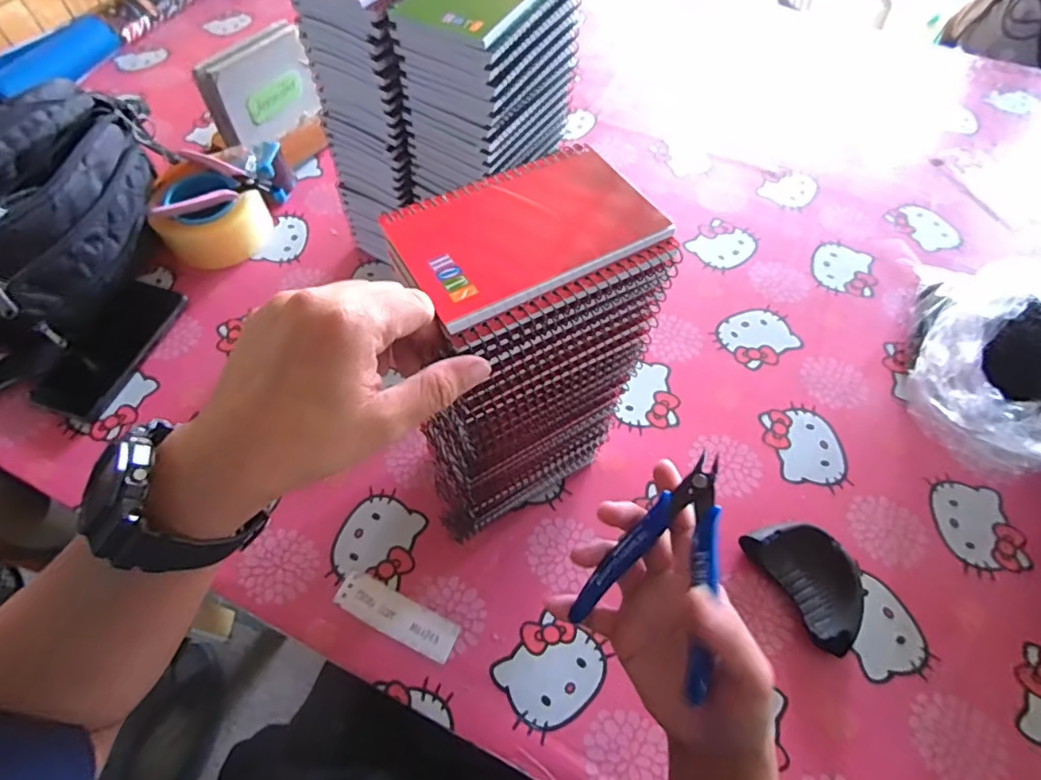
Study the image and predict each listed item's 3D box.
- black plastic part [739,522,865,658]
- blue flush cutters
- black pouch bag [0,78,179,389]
[{"bbox_3d":[0.246,0.159,0.450,0.063,0.029,0.104,-23,63,-14],"label":"black plastic part"},{"bbox_3d":[0.084,0.090,0.293,0.073,0.011,0.112,19,80,43],"label":"blue flush cutters"},{"bbox_3d":[-0.474,-0.168,0.532,0.103,0.157,0.350,16,61,8],"label":"black pouch bag"}]

